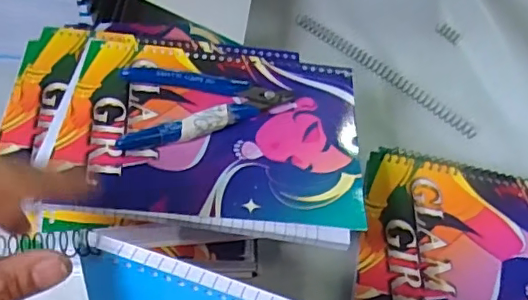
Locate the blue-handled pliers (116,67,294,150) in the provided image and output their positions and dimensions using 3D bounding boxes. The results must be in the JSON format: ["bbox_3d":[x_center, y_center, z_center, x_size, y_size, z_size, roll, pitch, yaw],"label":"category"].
[{"bbox_3d":[-0.038,-0.033,0.384,0.114,0.013,0.074,-1,52,-7],"label":"blue-handled pliers"}]

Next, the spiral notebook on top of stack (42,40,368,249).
[{"bbox_3d":[-0.033,-0.015,0.373,0.194,0.014,0.151,7,51,-1],"label":"spiral notebook on top of stack"}]

